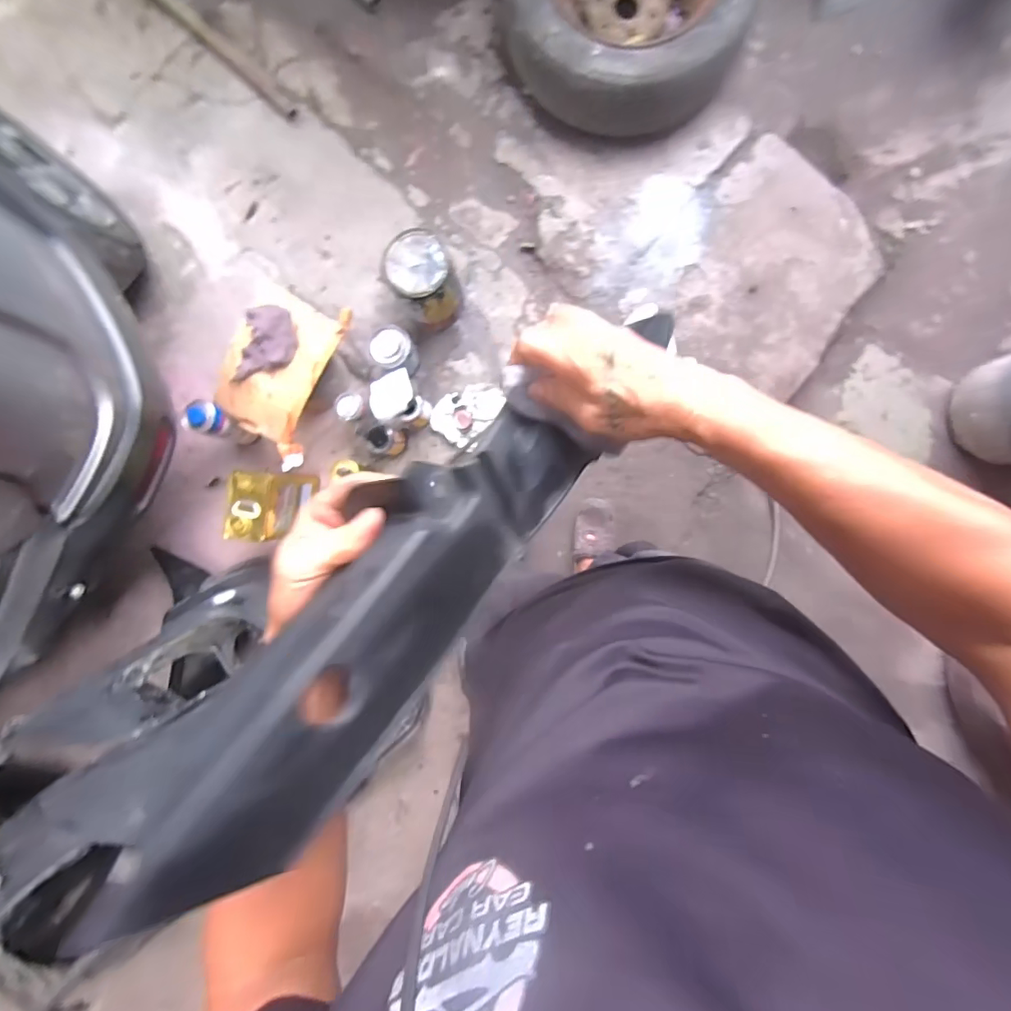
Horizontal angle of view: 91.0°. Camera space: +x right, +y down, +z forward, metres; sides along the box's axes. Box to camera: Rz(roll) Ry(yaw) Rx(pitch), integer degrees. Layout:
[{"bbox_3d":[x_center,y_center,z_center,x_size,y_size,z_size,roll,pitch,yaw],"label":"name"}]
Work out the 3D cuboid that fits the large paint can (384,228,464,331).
[{"bbox_3d":[-0.195,-0.561,1.244,0.143,0.226,0.141,0,92,5],"label":"large paint can"}]

